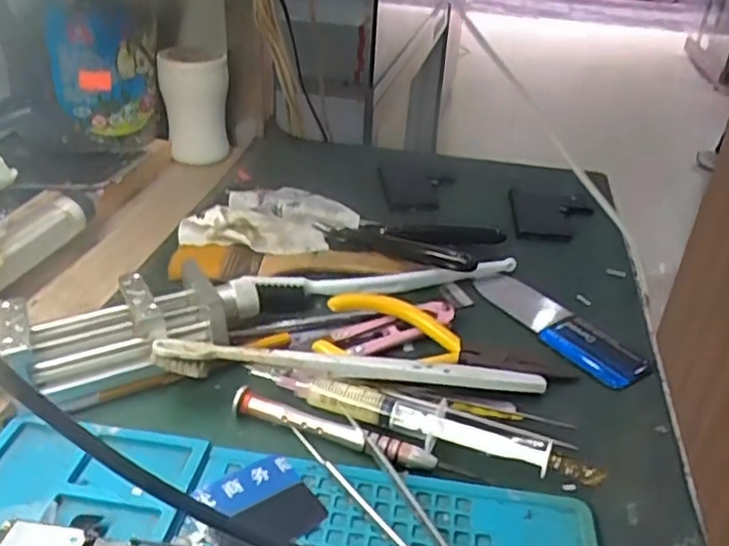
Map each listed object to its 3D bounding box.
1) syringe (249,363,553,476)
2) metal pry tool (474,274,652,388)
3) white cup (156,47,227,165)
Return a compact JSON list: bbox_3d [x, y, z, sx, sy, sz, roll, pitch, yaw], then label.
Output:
[{"bbox_3d":[0.013,0.061,0.304,0.140,0.011,0.022,15,34,18],"label":"syringe"},{"bbox_3d":[0.107,0.029,0.375,0.033,0.007,0.110,-19,38,-32],"label":"metal pry tool"},{"bbox_3d":[-0.140,-0.140,0.557,0.054,0.084,0.045,-5,33,-13],"label":"white cup"}]

